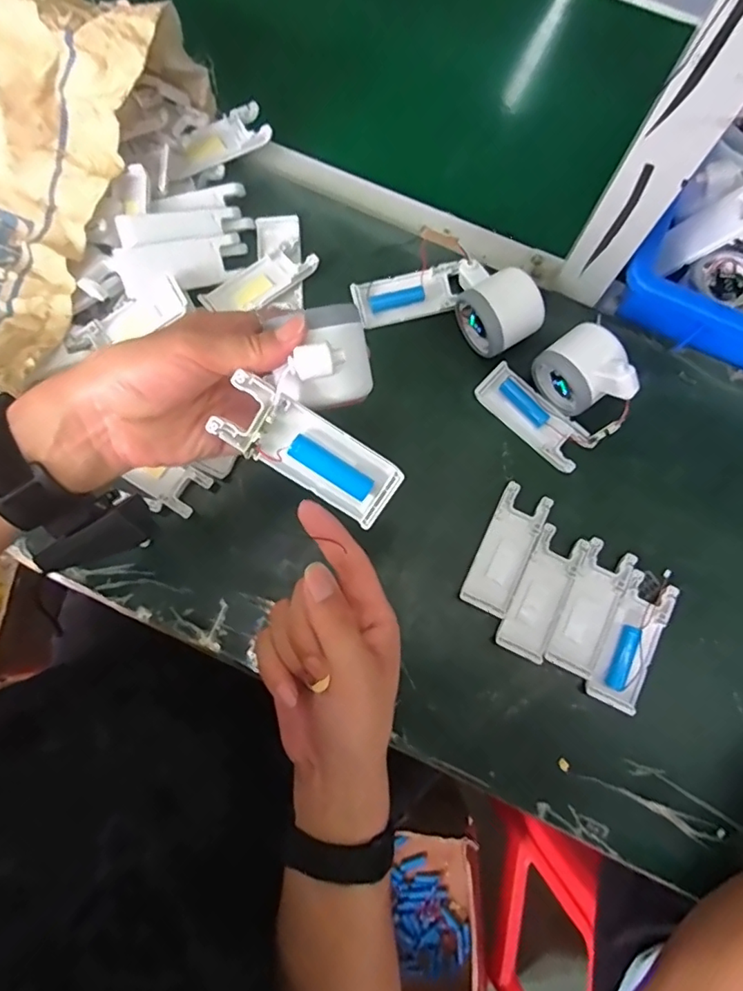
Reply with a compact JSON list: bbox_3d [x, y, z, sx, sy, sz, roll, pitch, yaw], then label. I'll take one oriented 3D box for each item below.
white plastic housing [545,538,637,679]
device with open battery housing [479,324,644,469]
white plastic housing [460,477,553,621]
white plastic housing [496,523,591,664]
[{"bbox_3d":[0.174,0.089,0.433,0.039,0.007,0.102,25,80,5],"label":"white plastic housing"},{"bbox_3d":[0.155,-0.088,0.436,0.103,0.069,0.091,44,83,8],"label":"device with open battery housing"},{"bbox_3d":[0.107,0.043,0.436,0.040,0.008,0.101,25,80,5],"label":"white plastic housing"},{"bbox_3d":[0.136,0.078,0.434,0.039,0.007,0.102,26,80,5],"label":"white plastic housing"}]

